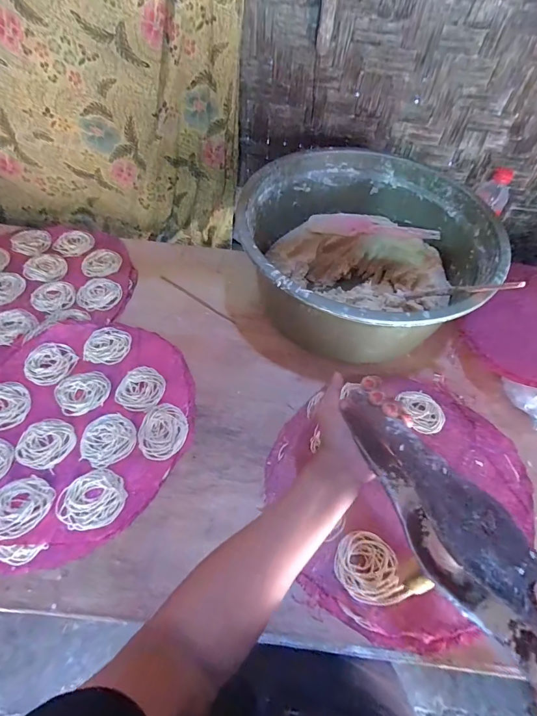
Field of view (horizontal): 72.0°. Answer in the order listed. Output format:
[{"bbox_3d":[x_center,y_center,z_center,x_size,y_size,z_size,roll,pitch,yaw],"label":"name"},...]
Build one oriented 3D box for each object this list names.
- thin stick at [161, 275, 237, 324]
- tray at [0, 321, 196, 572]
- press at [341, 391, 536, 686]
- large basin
[{"bbox_3d":[-0.133,-0.110,0.694,0.184,0.007,0.007,32,59,19],"label":"thin stick"},{"bbox_3d":[-0.277,0.095,0.530,0.327,0.024,0.345,1,54,-2],"label":"tray"},{"bbox_3d":[0.163,0.152,0.313,0.060,0.073,0.299,-19,48,-16],"label":"press"},{"bbox_3d":[0.152,-0.169,0.637,0.393,0.169,0.403,34,60,20],"label":"large basin"}]

